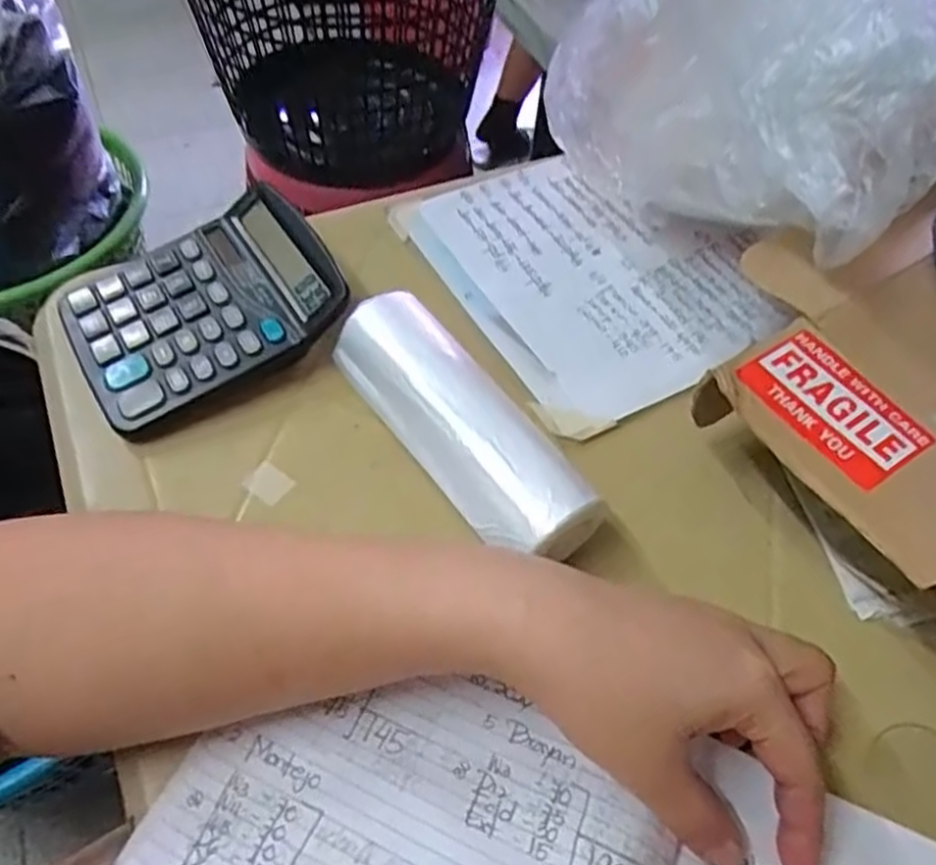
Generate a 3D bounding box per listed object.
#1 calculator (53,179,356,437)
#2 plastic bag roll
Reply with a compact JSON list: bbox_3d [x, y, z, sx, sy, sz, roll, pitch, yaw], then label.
[{"bbox_3d":[-0.149,-0.074,0.407,0.143,0.045,0.116,-25,60,-19],"label":"calculator"},{"bbox_3d":[-0.008,-0.003,0.360,0.053,0.049,0.166,-33,63,-23],"label":"plastic bag roll"}]

